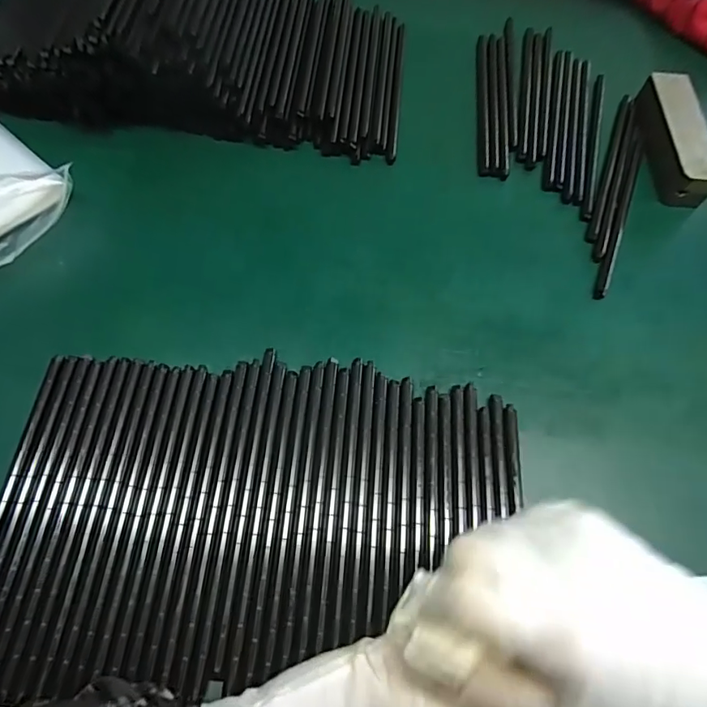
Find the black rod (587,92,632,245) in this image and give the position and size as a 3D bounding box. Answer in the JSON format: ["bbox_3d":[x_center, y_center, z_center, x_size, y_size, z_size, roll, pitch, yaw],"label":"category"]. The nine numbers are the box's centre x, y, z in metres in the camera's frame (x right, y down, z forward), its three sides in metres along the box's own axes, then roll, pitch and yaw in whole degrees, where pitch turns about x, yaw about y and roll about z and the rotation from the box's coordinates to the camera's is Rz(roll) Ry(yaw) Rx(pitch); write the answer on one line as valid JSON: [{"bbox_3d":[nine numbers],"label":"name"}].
[{"bbox_3d":[0.210,-0.157,0.388,0.009,0.004,0.172,22,66,7],"label":"black rod"}]

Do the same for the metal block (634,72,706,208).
[{"bbox_3d":[0.261,-0.175,0.388,0.035,0.030,0.120,2,65,-2],"label":"metal block"}]

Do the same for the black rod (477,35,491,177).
[{"bbox_3d":[0.113,-0.221,0.417,0.009,0.008,0.172,7,65,0],"label":"black rod"}]

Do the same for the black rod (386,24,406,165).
[{"bbox_3d":[0.038,-0.232,0.418,0.008,0.005,0.173,6,65,0],"label":"black rod"}]

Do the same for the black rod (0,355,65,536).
[{"bbox_3d":[-0.187,0.079,0.256,0.008,0.004,0.170,5,65,-1],"label":"black rod"}]

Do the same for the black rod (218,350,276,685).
[{"bbox_3d":[-0.058,0.075,0.263,0.008,0.004,0.173,5,65,-1],"label":"black rod"}]

